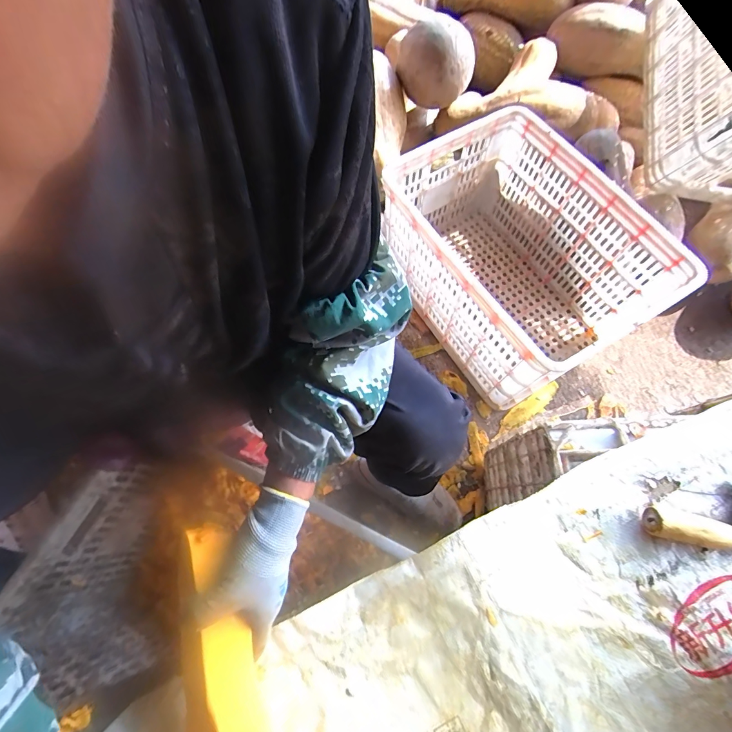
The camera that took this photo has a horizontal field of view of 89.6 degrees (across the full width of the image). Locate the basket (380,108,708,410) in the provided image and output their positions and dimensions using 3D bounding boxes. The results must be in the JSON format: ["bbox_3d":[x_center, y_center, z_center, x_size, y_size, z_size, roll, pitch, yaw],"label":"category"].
[{"bbox_3d":[0.308,-0.220,0.789,0.370,0.286,0.501,-31,72,-10],"label":"basket"}]

